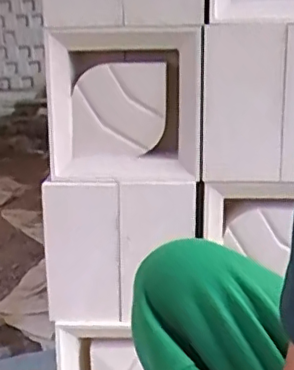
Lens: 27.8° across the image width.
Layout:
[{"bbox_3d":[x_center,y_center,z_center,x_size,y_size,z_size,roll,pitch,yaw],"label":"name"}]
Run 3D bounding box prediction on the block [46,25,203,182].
[{"bbox_3d":[-0.033,-0.111,0.823,0.206,0.197,0.077,-3,12,-5],"label":"block"}]

